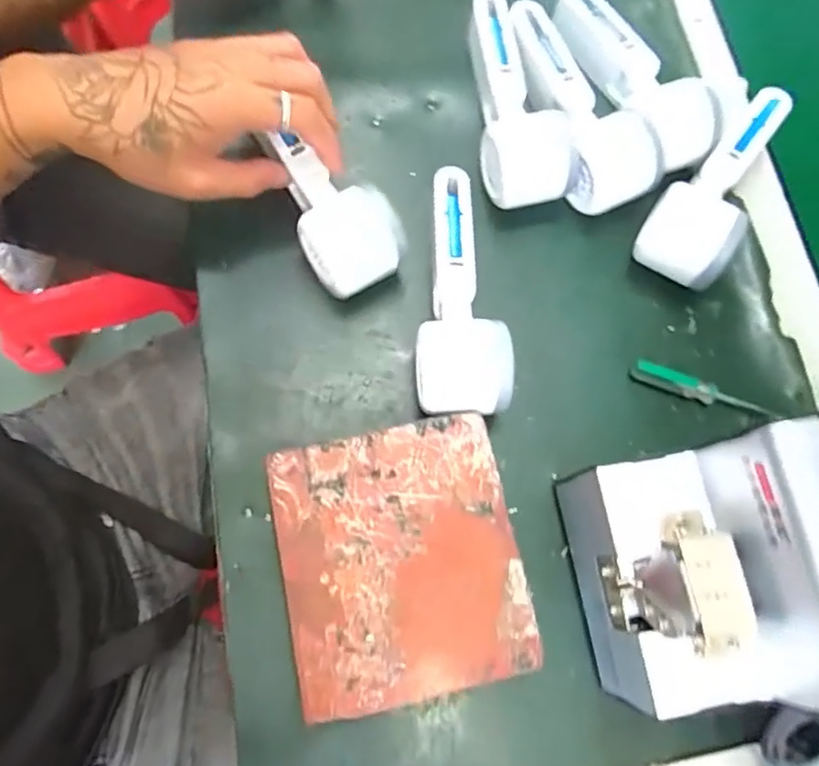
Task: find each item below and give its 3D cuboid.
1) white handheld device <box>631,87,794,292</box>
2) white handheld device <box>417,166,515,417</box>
[{"bbox_3d":[0.222,-0.140,0.446,0.060,0.049,0.161,34,73,6],"label":"white handheld device"},{"bbox_3d":[0.032,-0.059,0.407,0.059,0.041,0.171,0,73,-4],"label":"white handheld device"}]

